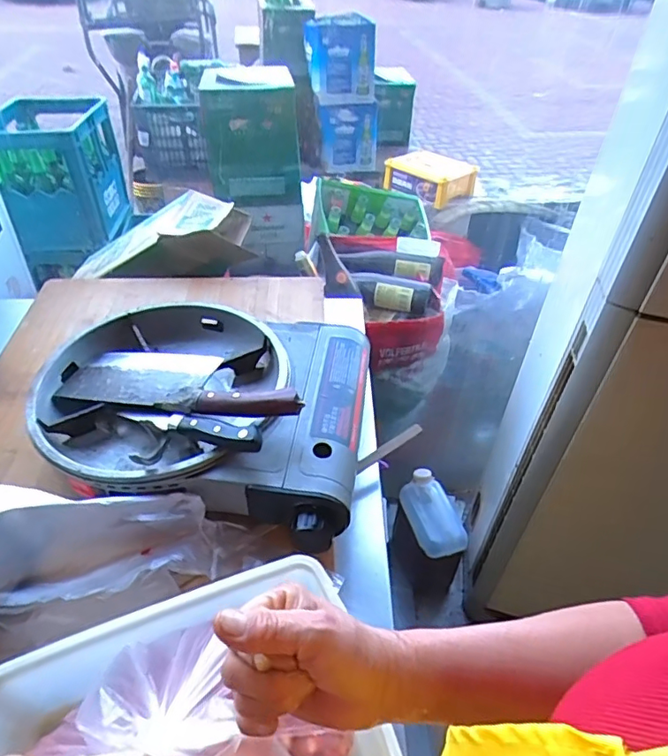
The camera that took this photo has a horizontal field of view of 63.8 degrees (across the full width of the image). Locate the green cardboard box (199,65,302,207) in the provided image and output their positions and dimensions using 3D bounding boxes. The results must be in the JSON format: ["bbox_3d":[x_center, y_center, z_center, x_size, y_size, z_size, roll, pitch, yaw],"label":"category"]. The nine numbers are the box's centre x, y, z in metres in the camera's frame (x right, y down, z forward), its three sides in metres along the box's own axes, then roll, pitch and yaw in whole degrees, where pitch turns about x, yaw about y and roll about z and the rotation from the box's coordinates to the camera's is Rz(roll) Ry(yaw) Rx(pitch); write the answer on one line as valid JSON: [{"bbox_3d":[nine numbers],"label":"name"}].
[{"bbox_3d":[-0.187,-0.543,1.237,0.208,0.280,0.152,-4,43,-8],"label":"green cardboard box"}]

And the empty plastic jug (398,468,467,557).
[{"bbox_3d":[0.247,0.338,1.324,0.125,0.102,0.206,-7,44,-10],"label":"empty plastic jug"}]

